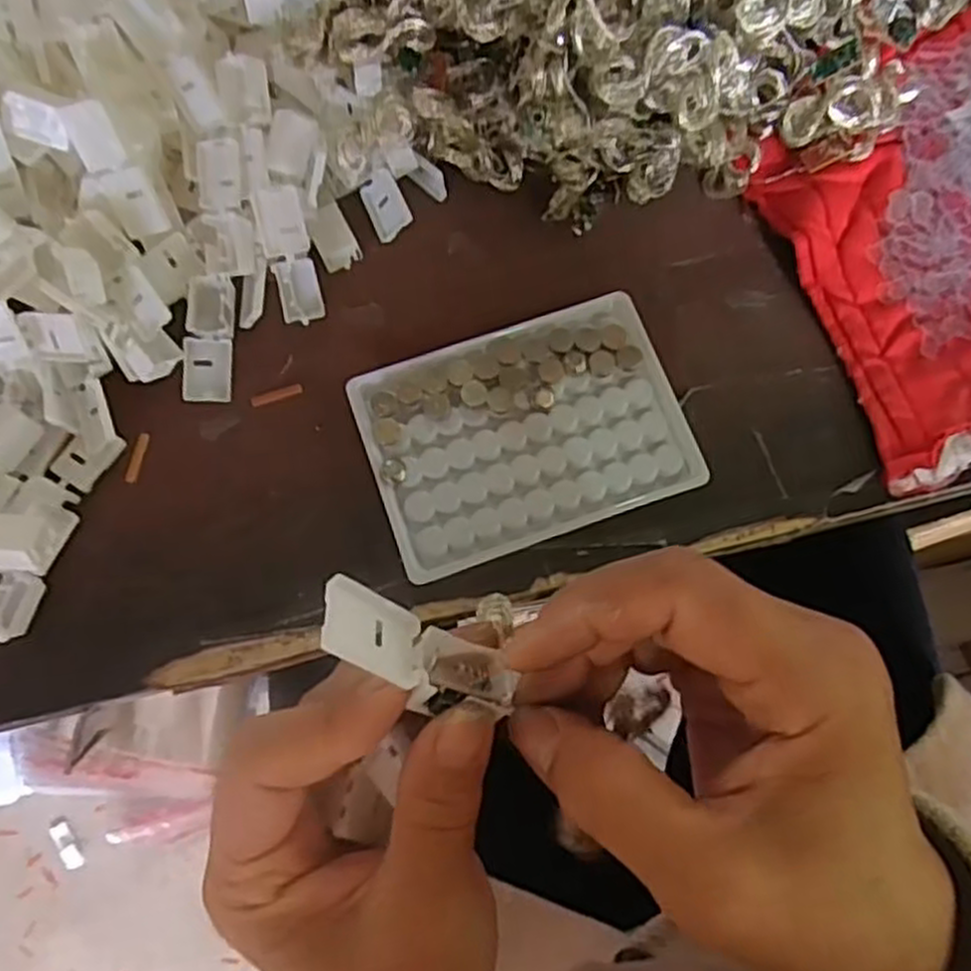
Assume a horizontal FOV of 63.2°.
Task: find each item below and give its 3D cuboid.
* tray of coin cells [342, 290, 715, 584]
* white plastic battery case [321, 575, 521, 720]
[{"bbox_3d":[0.016,-0.024,0.334,0.129,0.008,0.094,-19,77,-5],"label":"tray of coin cells"},{"bbox_3d":[-0.017,0.042,0.191,0.053,0.012,0.020,32,76,-26],"label":"white plastic battery case"}]

